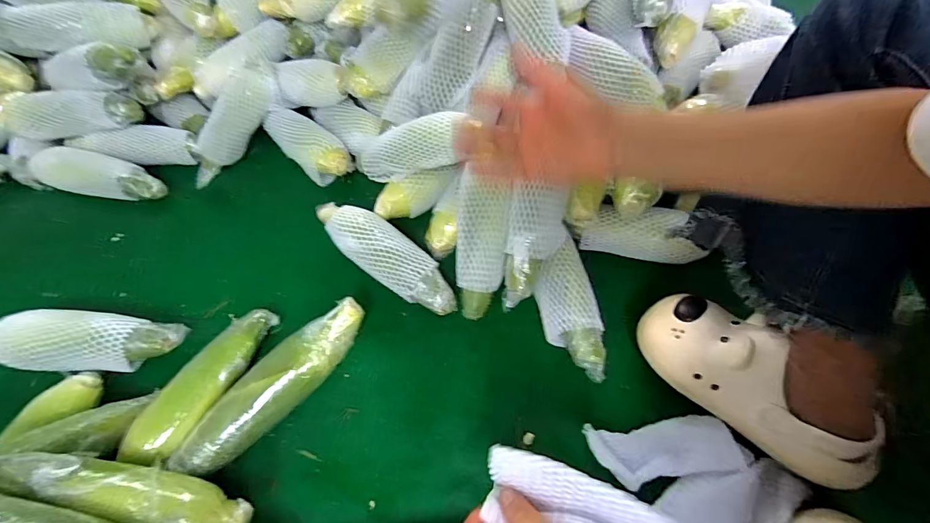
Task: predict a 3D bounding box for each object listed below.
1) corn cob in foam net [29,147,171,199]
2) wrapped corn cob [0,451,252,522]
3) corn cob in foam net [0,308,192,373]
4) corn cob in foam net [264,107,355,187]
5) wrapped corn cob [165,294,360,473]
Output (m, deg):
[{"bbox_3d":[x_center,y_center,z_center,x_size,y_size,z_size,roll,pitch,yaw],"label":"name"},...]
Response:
[{"bbox_3d":[-0.631,-0.150,0.711,0.236,0.050,0.069,12,59,9],"label":"corn cob in foam net"},{"bbox_3d":[-0.328,0.225,0.396,0.231,0.049,0.055,23,58,-12],"label":"wrapped corn cob"},{"bbox_3d":[-0.508,0.100,0.534,0.268,0.054,0.074,-1,58,1],"label":"corn cob in foam net"},{"bbox_3d":[-0.274,-0.204,0.728,0.077,0.062,0.189,-39,65,-20],"label":"corn cob in foam net"},{"bbox_3d":[-0.223,0.144,0.492,0.061,0.053,0.250,39,67,23],"label":"wrapped corn cob"}]

